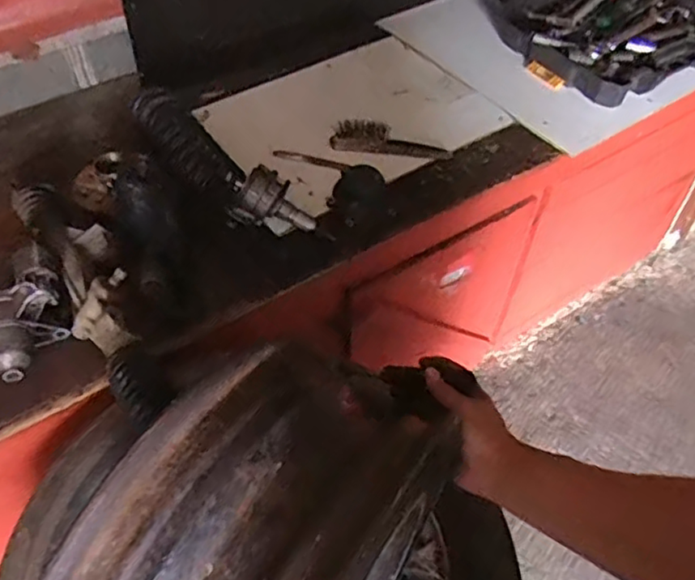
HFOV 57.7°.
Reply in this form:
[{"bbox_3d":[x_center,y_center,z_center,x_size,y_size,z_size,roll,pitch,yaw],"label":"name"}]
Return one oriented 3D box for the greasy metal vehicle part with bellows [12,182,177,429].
[{"bbox_3d":[-0.348,0.003,0.848,0.075,0.085,0.451,-26,55,-22],"label":"greasy metal vehicle part with bellows"}]

